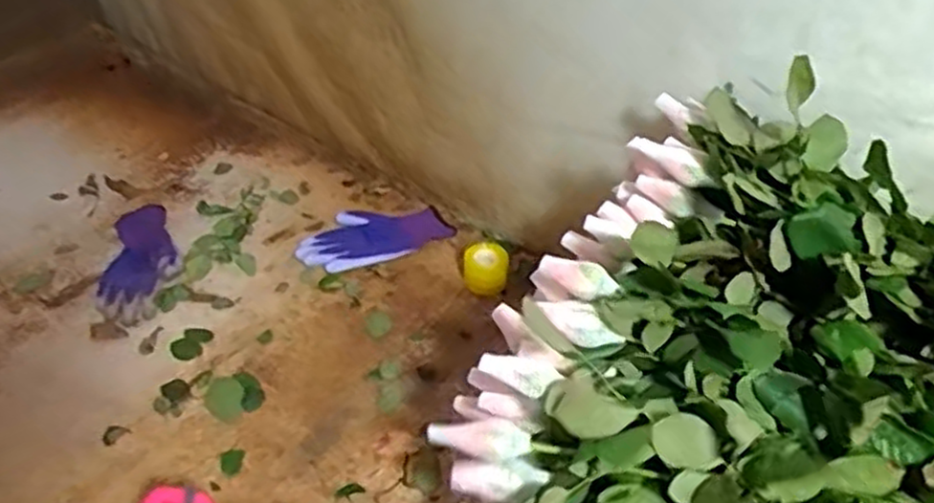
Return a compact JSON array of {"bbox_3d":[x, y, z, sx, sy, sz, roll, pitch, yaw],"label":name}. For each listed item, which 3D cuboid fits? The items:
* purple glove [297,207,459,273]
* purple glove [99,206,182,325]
[{"bbox_3d":[-0.136,-0.026,1.108,0.218,0.018,0.108,-13,44,-18],"label":"purple glove"},{"bbox_3d":[-0.441,0.013,1.032,0.093,0.031,0.194,-3,42,-7],"label":"purple glove"}]

